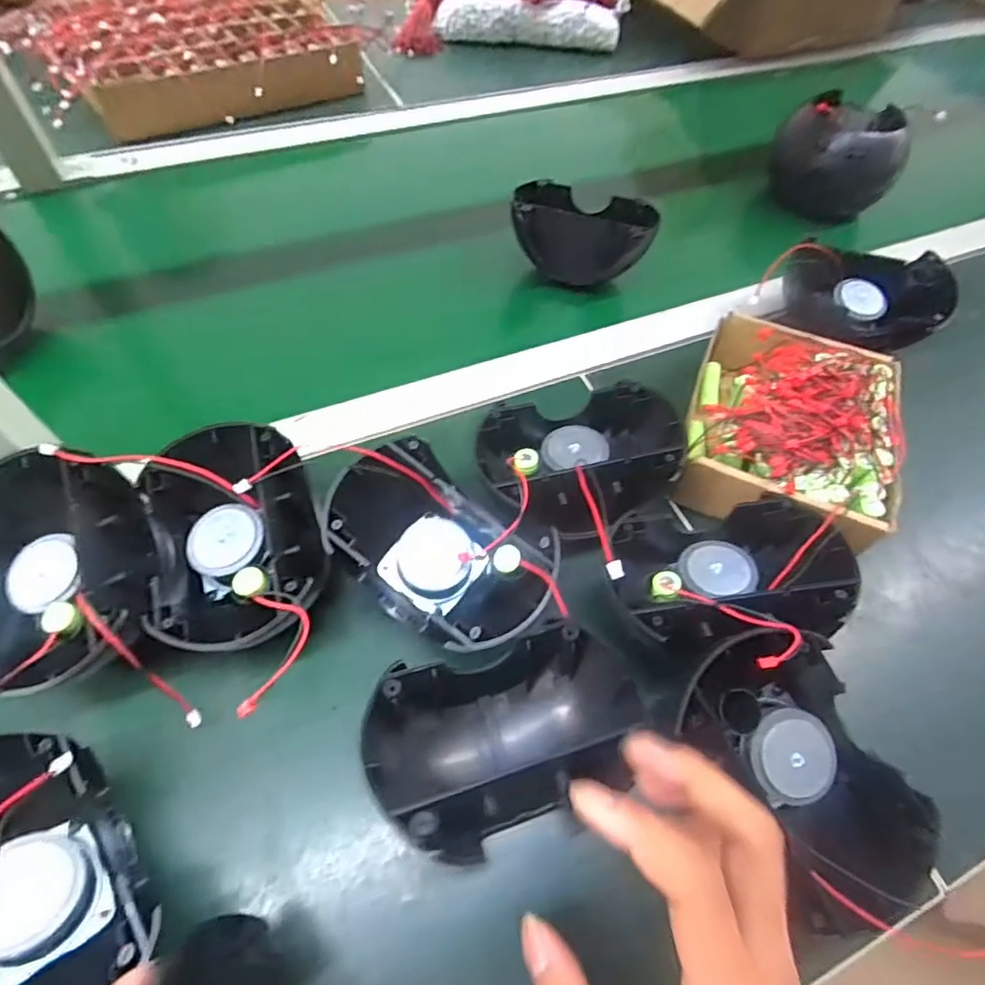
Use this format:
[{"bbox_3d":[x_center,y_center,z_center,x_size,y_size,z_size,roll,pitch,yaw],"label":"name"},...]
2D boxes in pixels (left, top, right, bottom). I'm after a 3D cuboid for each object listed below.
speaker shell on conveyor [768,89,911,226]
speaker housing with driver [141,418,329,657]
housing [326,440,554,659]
[{"bbox_3d":[0.374,-0.370,0.648,0.100,0.097,0.109,-7,58,-8],"label":"speaker shell on conveyor"},{"bbox_3d":[-0.148,0.029,0.336,0.093,0.056,0.131,-18,60,-14],"label":"speaker housing with driver"},{"bbox_3d":[-0.031,0.032,0.339,0.138,0.059,0.088,32,61,16],"label":"housing"}]

